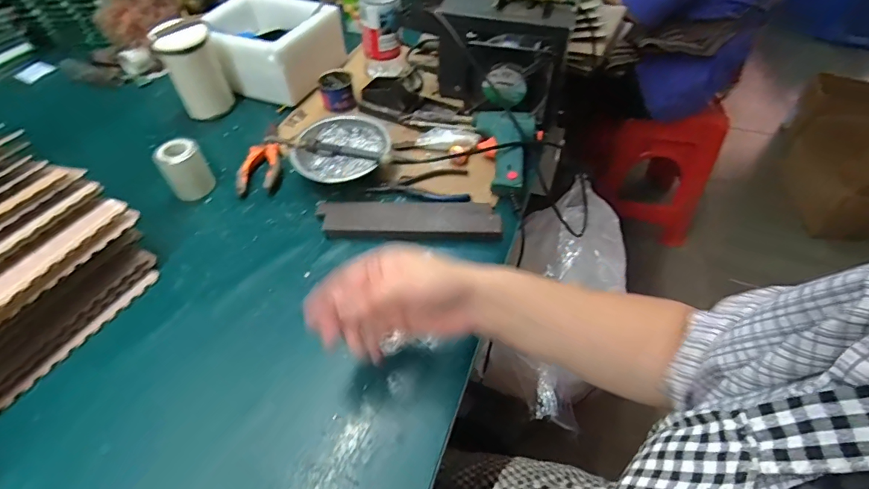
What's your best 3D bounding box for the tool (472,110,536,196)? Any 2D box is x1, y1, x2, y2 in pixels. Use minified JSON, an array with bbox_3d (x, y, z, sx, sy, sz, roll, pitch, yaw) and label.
[{"bbox_3d":[0.088,-0.124,0.591,0.085,0.042,0.134,7,48,5],"label":"tool"}]

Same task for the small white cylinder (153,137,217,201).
[{"bbox_3d":[-0.319,-0.094,0.575,0.054,0.069,0.044,-29,55,-24],"label":"small white cylinder"}]

